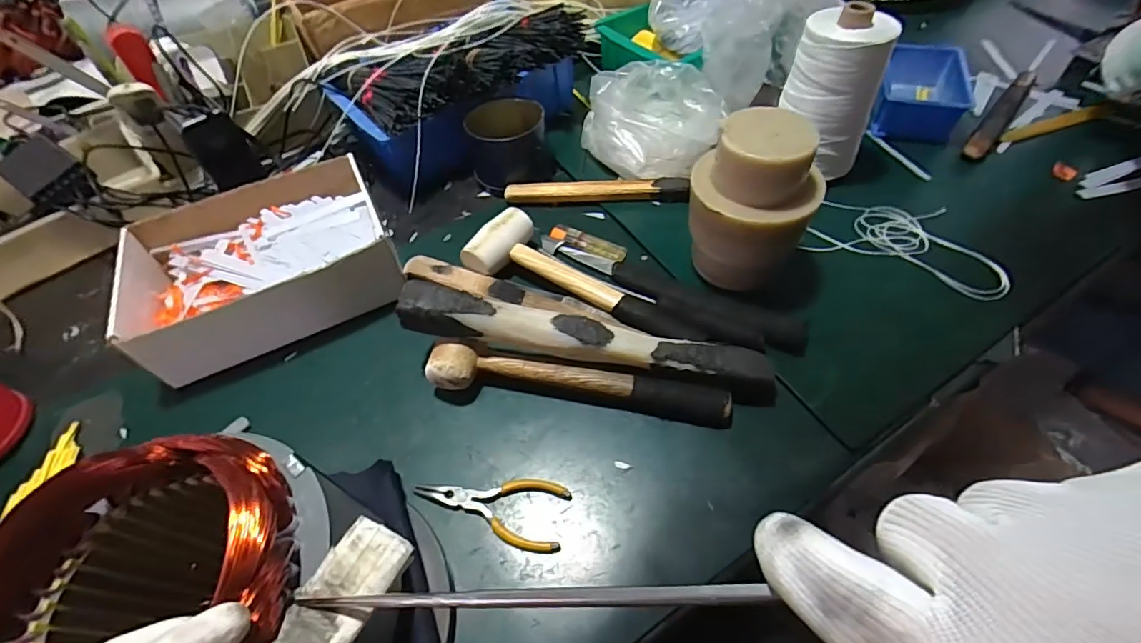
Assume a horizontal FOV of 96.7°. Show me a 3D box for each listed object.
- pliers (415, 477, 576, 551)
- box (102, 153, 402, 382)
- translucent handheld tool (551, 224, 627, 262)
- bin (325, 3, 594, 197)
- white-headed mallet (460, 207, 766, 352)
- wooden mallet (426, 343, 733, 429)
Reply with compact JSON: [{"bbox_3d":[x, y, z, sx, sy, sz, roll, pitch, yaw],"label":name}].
[{"bbox_3d":[-0.062,0.143,0.394,0.118,0.012,0.050,8,55,10],"label":"pliers"},{"bbox_3d":[-0.322,-0.059,0.527,0.254,0.082,0.207,-26,56,-14],"label":"box"},{"bbox_3d":[0.019,-0.085,0.557,0.087,0.011,0.021,22,58,19],"label":"translucent handheld tool"},{"bbox_3d":[-0.146,-0.308,0.663,0.291,0.131,0.218,-34,58,-19],"label":"bin"},{"bbox_3d":[0.037,-0.037,0.502,0.308,0.040,0.082,22,58,19],"label":"white-headed mallet"},{"bbox_3d":[0.005,0.055,0.436,0.255,0.041,0.040,5,54,8],"label":"wooden mallet"}]

